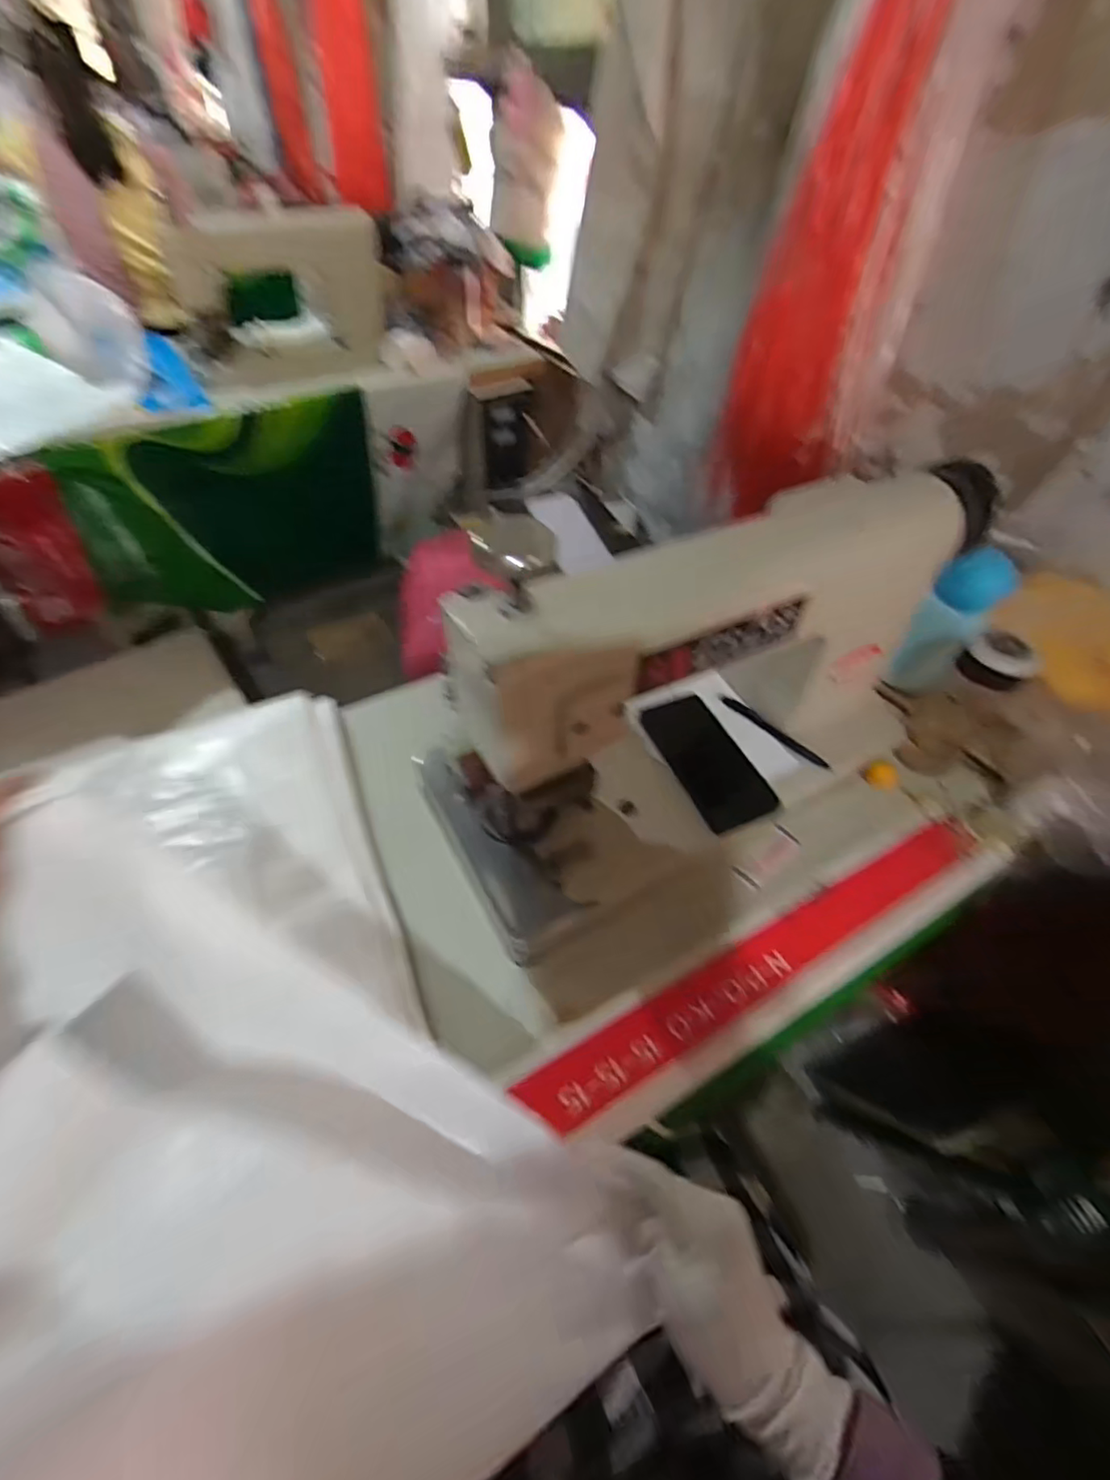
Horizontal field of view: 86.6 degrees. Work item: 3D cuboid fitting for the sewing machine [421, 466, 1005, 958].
[{"bbox_3d":[0.169,-0.048,0.549,0.526,0.298,0.173,-23,54,-20],"label":"sewing machine"}]

